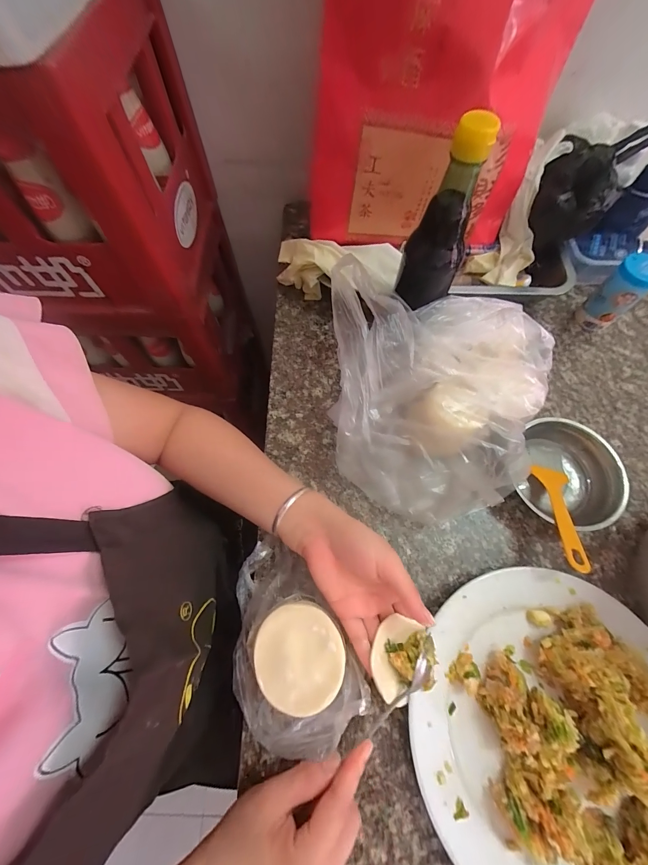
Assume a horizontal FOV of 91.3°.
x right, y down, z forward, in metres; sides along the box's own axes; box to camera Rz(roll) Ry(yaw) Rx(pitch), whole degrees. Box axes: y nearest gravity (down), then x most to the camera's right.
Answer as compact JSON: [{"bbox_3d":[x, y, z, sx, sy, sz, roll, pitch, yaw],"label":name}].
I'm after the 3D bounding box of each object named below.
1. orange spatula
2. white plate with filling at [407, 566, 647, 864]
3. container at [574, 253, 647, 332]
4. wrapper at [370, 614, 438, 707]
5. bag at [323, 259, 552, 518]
[{"bbox_3d":[0.241,0.085,0.320,0.037,0.013,0.112,12,48,3],"label":"orange spatula"},{"bbox_3d":[0.198,0.247,0.260,0.228,0.065,0.241,1,68,-1],"label":"white plate with filling"},{"bbox_3d":[0.381,-0.178,0.415,0.045,0.090,0.047,-36,74,-14],"label":"container"},{"bbox_3d":[0.069,0.196,0.273,0.056,0.017,0.062,-10,69,-6],"label":"wrapper"},{"bbox_3d":[0.122,-0.054,0.353,0.221,0.111,0.279,-2,69,-2],"label":"bag"}]

